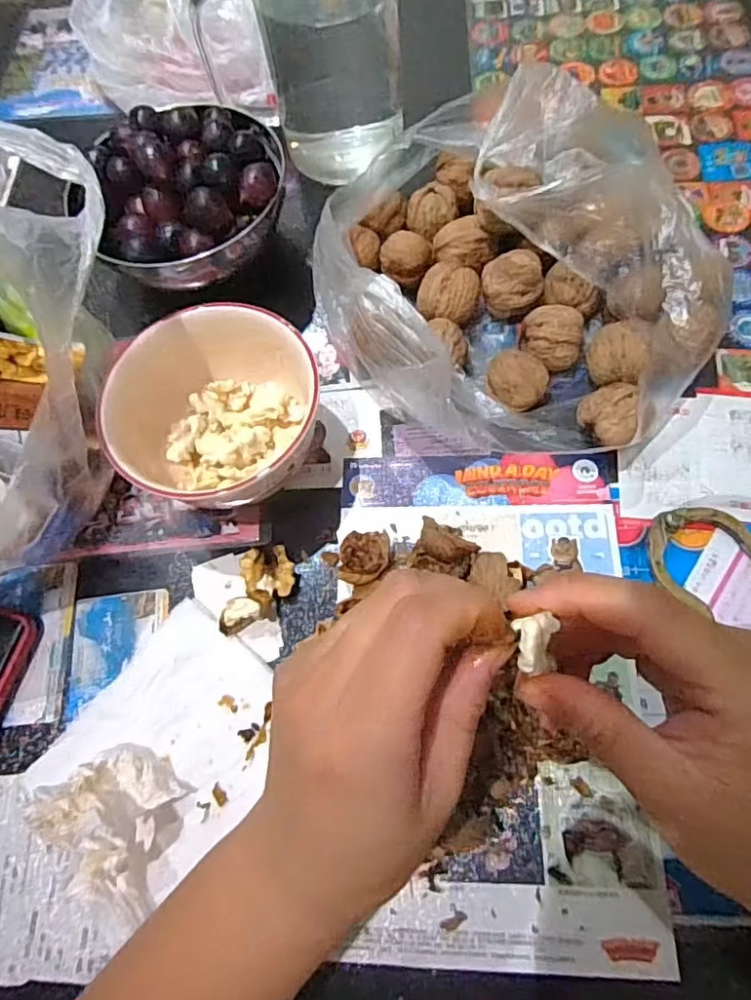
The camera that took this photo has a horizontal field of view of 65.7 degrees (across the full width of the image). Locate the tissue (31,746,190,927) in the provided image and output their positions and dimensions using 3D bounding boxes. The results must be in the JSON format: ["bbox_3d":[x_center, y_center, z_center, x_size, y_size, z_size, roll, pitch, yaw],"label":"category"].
[{"bbox_3d":[-0.126,0.147,0.266,0.060,0.037,0.064,14,70,10],"label":"tissue"}]

